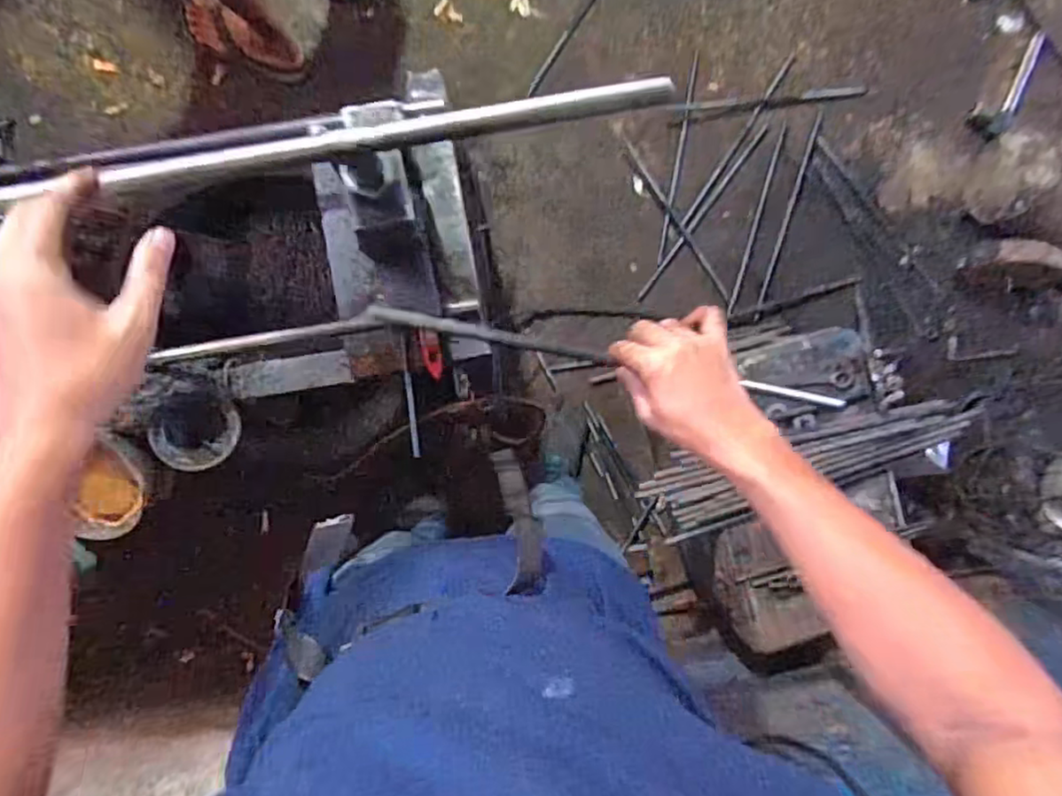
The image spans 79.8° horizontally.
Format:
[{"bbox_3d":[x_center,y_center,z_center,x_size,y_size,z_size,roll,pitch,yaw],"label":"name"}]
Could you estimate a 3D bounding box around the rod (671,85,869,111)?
[{"bbox_3d":[0.528,-0.656,1.394,0.437,0.007,0.019,-8,93,-2],"label":"rod"}]

